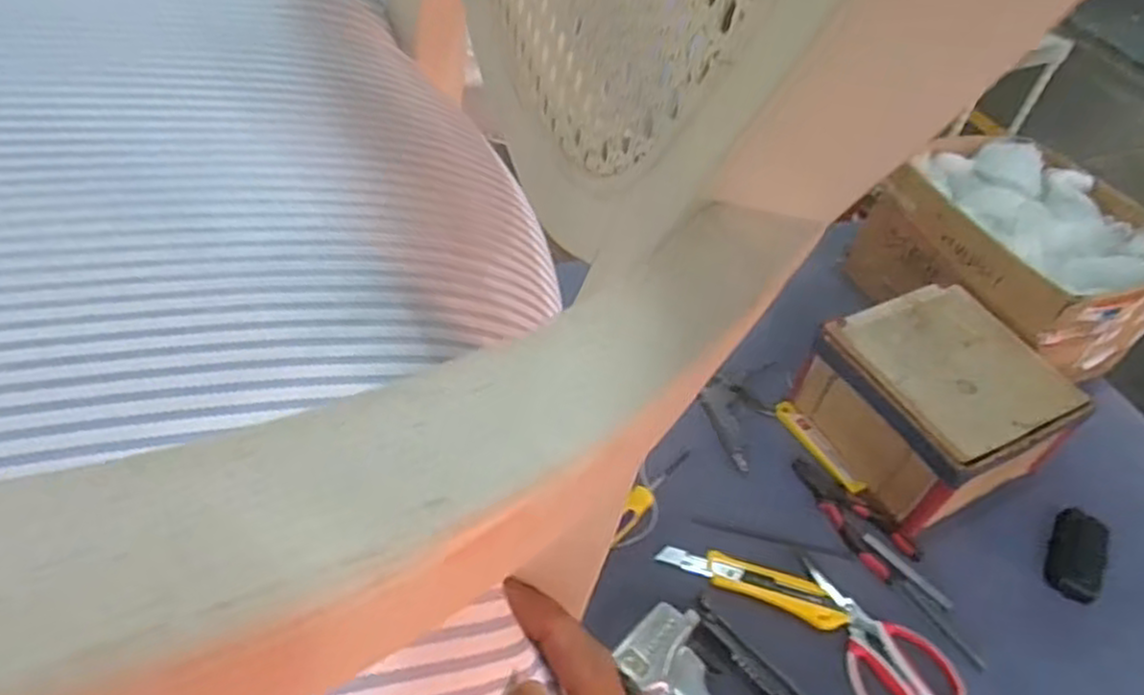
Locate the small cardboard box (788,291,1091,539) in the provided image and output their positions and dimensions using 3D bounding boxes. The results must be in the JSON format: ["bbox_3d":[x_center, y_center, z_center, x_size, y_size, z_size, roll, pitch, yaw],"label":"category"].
[{"bbox_3d":[0.413,0.051,0.868,0.226,0.120,0.217,-15,52,-24],"label":"small cardboard box"}]

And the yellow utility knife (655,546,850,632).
[{"bbox_3d":[0.178,0.227,0.751,0.184,0.012,0.044,19,46,7],"label":"yellow utility knife"}]

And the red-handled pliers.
[{"bbox_3d":[0.299,0.173,0.818,0.056,0.019,0.152,-17,52,-25],"label":"red-handled pliers"}]

